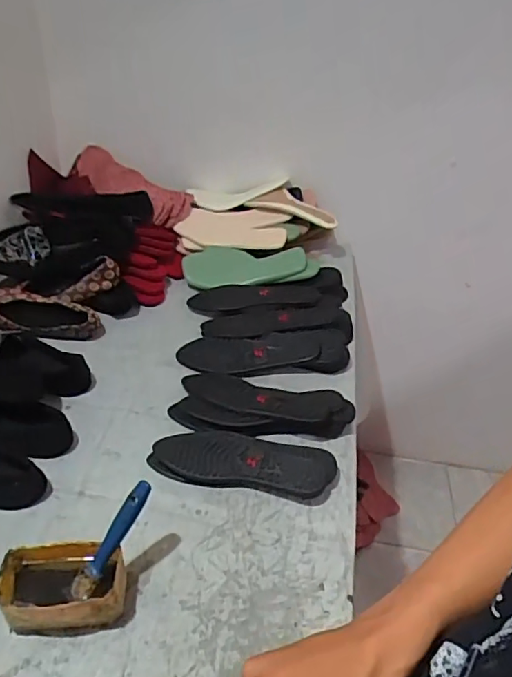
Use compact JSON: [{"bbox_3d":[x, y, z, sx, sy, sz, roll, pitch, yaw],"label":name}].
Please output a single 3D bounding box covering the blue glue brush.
[{"bbox_3d":[-0.154,0.214,0.585,0.024,0.146,0.014,35,6,31],"label":"blue glue brush"}]

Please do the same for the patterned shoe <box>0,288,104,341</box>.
[{"bbox_3d":[-0.379,-0.035,0.922,0.227,0.066,0.079,8,41,4],"label":"patterned shoe"}]

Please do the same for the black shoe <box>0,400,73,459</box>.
[{"bbox_3d":[-0.371,0.117,0.761,0.231,0.046,0.072,7,41,3],"label":"black shoe"}]

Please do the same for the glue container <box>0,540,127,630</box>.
[{"bbox_3d":[-0.209,0.270,0.594,0.126,0.065,0.076,1,41,-4],"label":"glue container"}]

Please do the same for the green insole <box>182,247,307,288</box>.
[{"bbox_3d":[-0.023,-0.151,1.071,0.233,0.015,0.106,-7,53,2],"label":"green insole"}]

